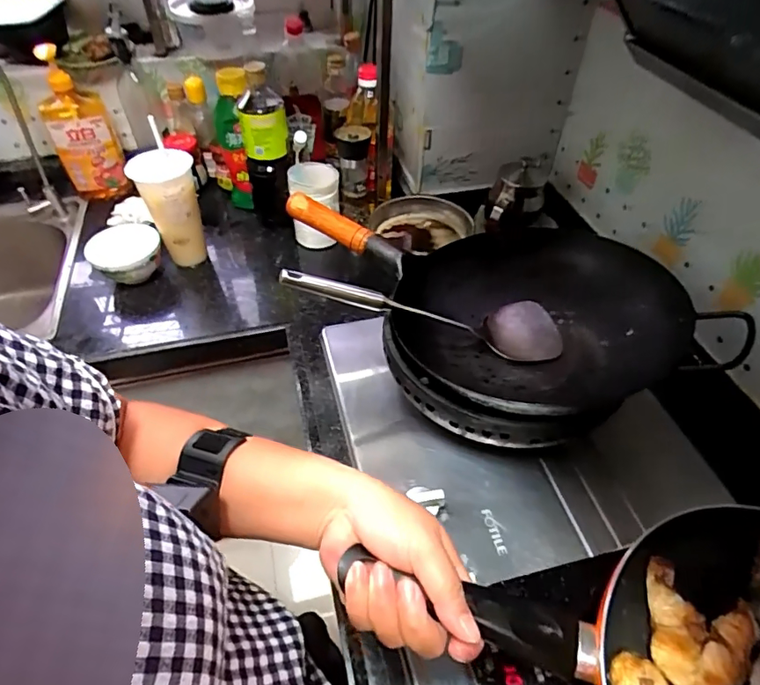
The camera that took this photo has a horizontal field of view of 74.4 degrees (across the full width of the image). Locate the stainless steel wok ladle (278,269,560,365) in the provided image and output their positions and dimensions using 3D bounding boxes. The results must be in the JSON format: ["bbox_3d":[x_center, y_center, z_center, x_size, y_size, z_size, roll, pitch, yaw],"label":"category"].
[{"bbox_3d":[0.062,-0.047,0.610,0.364,0.049,0.099,15,44,-23],"label":"stainless steel wok ladle"}]

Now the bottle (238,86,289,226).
[{"bbox_3d":[-0.193,-0.310,0.871,0.084,0.216,0.080,-12,49,-10],"label":"bottle"}]

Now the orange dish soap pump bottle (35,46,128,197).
[{"bbox_3d":[-0.550,-0.385,0.925,0.106,0.267,0.067,-24,52,-19],"label":"orange dish soap pump bottle"}]

